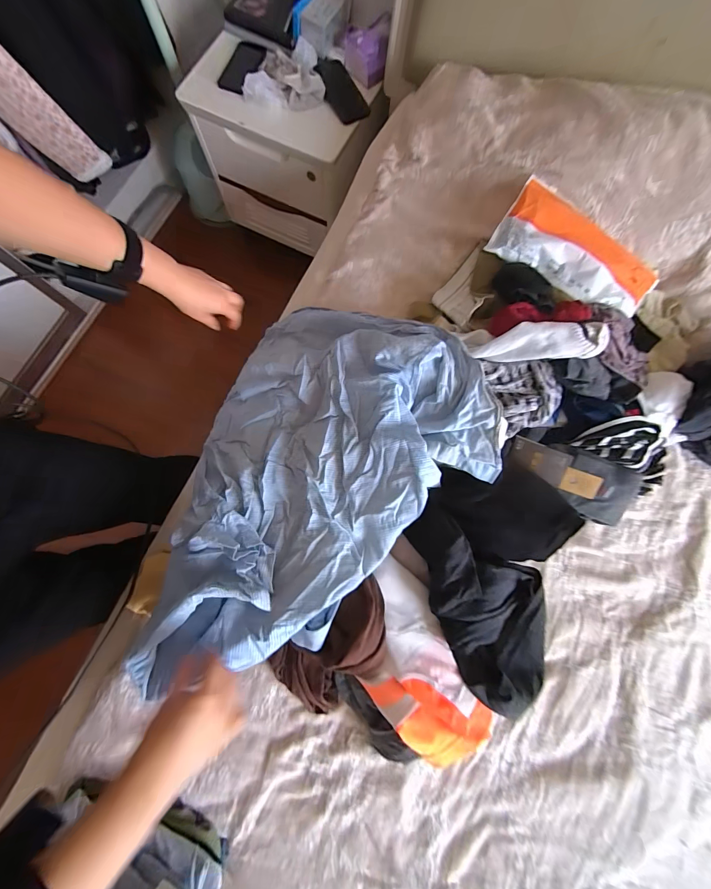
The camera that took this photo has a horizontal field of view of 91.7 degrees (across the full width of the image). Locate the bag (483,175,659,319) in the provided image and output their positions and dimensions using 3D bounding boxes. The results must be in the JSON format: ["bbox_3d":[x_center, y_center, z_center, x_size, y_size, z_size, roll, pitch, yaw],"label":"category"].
[{"bbox_3d":[0.361,-0.312,0.565,0.257,0.032,0.132,37,81,7],"label":"bag"}]

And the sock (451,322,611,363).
[{"bbox_3d":[0.254,-0.153,0.498,0.197,0.046,0.051,3,78,20],"label":"sock"}]

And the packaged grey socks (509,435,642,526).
[{"bbox_3d":[0.321,0.052,0.518,0.181,0.073,0.077,25,79,5],"label":"packaged grey socks"}]

